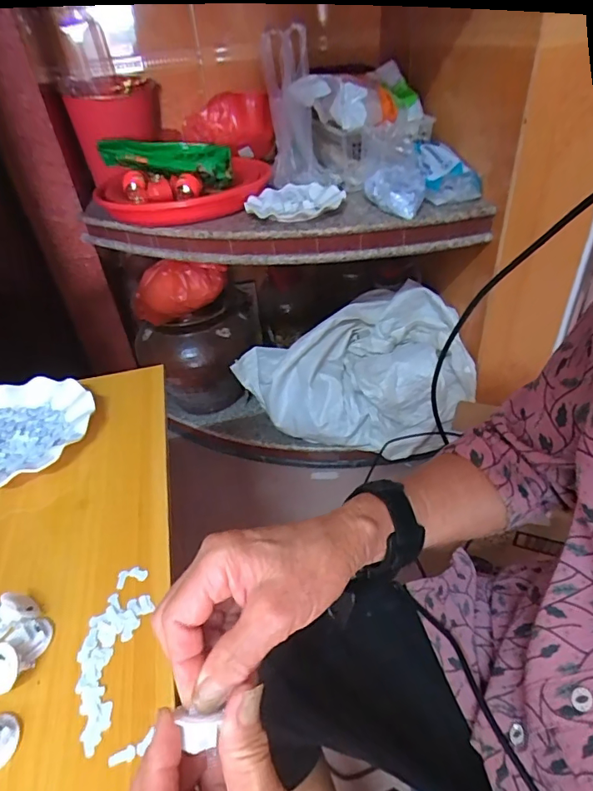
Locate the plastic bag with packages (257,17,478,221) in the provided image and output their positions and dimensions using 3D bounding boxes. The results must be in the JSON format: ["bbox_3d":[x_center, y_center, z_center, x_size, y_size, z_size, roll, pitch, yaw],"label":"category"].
[{"bbox_3d":[0.118,-0.503,0.850,0.313,0.247,0.309,-10,38,-5],"label":"plastic bag with packages"}]

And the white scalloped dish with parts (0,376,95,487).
[{"bbox_3d":[-0.335,0.042,0.556,0.181,0.021,0.176,-4,38,3],"label":"white scalloped dish with parts"}]

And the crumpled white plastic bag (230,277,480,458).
[{"bbox_3d":[0.115,-0.046,1.066,0.445,0.249,0.323,-15,39,-11],"label":"crumpled white plastic bag"}]

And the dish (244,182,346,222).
[{"bbox_3d":[-0.003,-0.365,0.884,0.177,0.023,0.156,-7,38,-1],"label":"dish"}]

